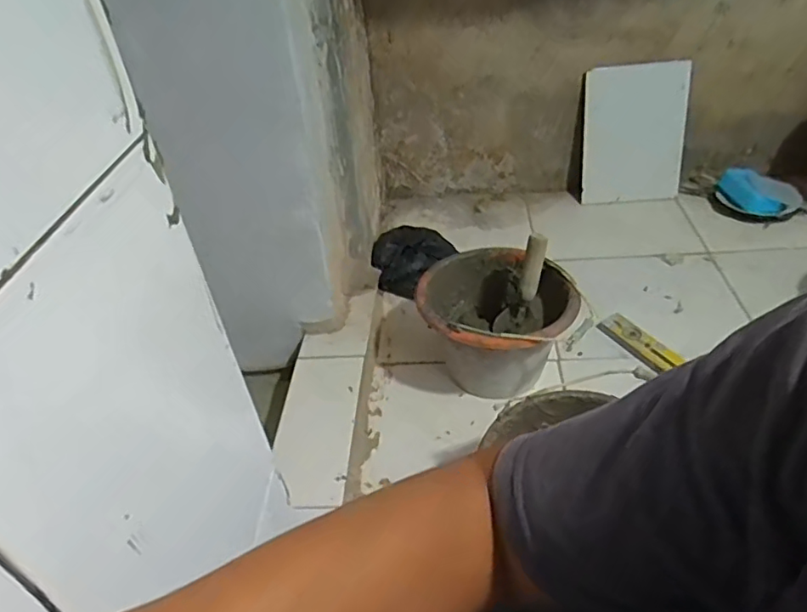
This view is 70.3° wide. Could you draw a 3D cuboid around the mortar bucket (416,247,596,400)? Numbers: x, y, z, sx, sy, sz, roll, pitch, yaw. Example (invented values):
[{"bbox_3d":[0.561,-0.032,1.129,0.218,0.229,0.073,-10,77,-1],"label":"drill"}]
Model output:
[{"bbox_3d":[0.179,0.038,1.095,0.283,0.191,0.283,-4,37,4],"label":"mortar bucket"}]

